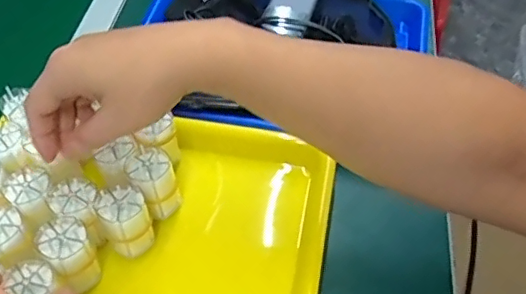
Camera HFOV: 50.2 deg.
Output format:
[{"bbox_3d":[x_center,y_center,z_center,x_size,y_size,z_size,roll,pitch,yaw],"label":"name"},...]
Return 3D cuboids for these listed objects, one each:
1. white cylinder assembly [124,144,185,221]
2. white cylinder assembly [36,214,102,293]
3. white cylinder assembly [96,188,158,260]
[{"bbox_3d":[-0.097,0.033,0.502,0.036,0.060,0.034,-31,56,-23],"label":"white cylinder assembly"},{"bbox_3d":[-0.157,0.089,0.458,0.039,0.062,0.047,-30,56,-22],"label":"white cylinder assembly"},{"bbox_3d":[-0.114,0.064,0.477,0.037,0.064,0.033,-17,52,-13],"label":"white cylinder assembly"}]

